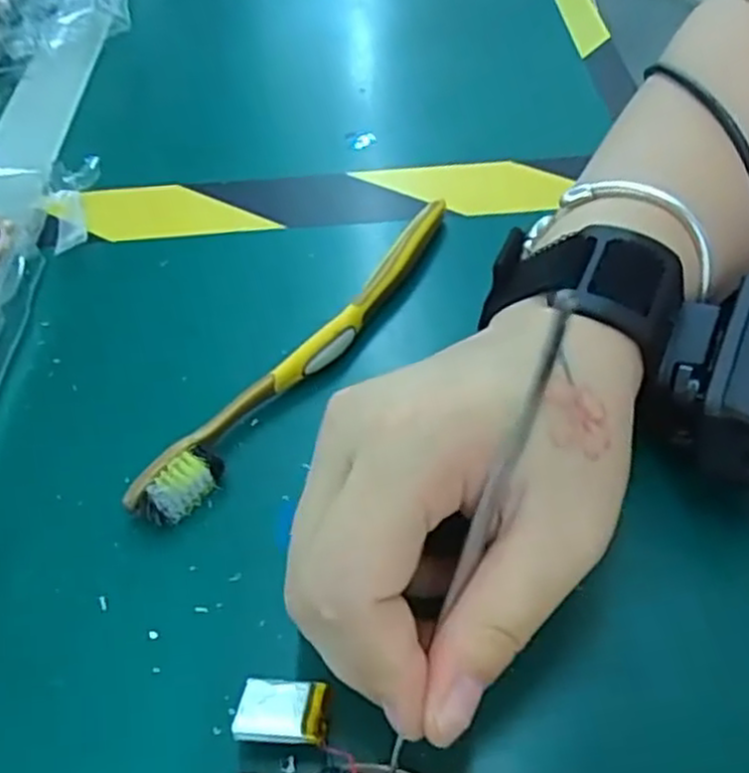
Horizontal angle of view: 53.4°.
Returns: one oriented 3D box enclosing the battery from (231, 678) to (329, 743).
[{"bbox_3d":[-0.024,0.083,0.193,0.023,0.004,0.018,3,27,1],"label":"battery"}]

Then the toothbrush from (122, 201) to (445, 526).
[{"bbox_3d":[-0.020,-0.015,0.276,0.015,0.015,0.175,28,57,24],"label":"toothbrush"}]

